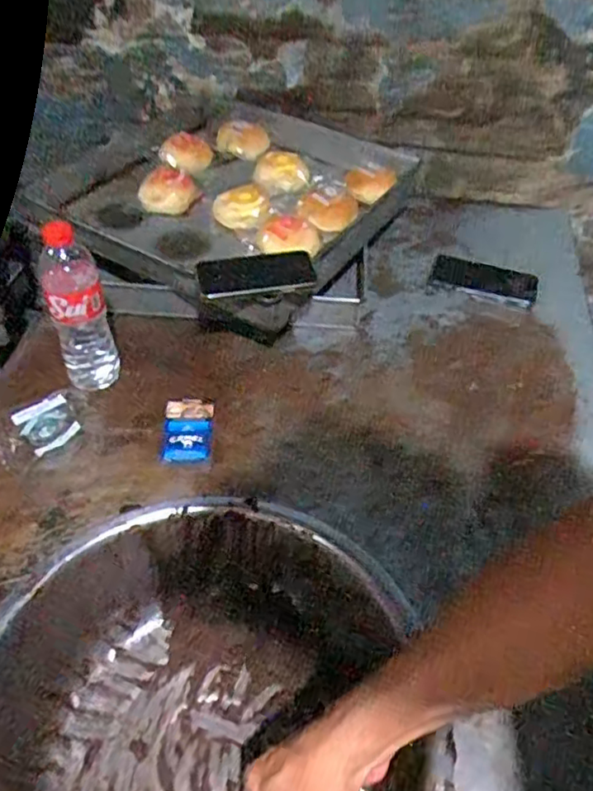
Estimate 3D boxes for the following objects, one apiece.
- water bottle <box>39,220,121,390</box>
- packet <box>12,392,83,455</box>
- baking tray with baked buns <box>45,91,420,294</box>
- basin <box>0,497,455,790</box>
[{"bbox_3d":[-0.259,-0.100,0.739,0.068,0.196,0.059,-15,51,-15],"label":"water bottle"},{"bbox_3d":[-0.295,0.035,0.740,0.061,0.013,0.070,-28,55,-24],"label":"packet"},{"bbox_3d":[-0.094,-0.325,0.987,0.460,0.088,0.486,24,52,18],"label":"baking tray with baked buns"},{"bbox_3d":[-0.075,0.243,0.496,0.356,0.115,0.351,1,49,-1],"label":"basin"}]

